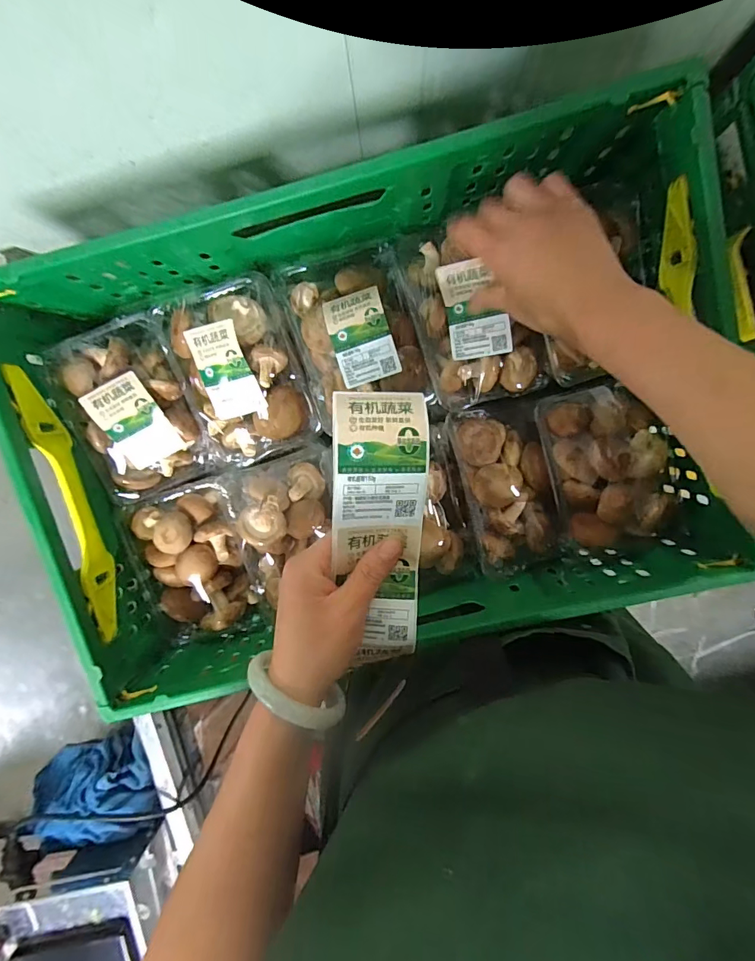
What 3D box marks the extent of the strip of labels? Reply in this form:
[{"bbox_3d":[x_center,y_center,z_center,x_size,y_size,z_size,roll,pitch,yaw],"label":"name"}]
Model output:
[{"bbox_3d":[0.003,0.040,0.308,0.058,0.031,0.191,-1,107,4],"label":"strip of labels"}]

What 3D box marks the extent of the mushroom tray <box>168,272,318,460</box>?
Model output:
[{"bbox_3d":[-0.143,-0.117,0.463,0.120,0.065,0.186,-14,95,5],"label":"mushroom tray"}]

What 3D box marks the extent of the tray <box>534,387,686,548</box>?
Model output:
[{"bbox_3d":[0.232,-0.014,0.460,0.113,0.042,0.159,-14,95,5],"label":"tray"}]

